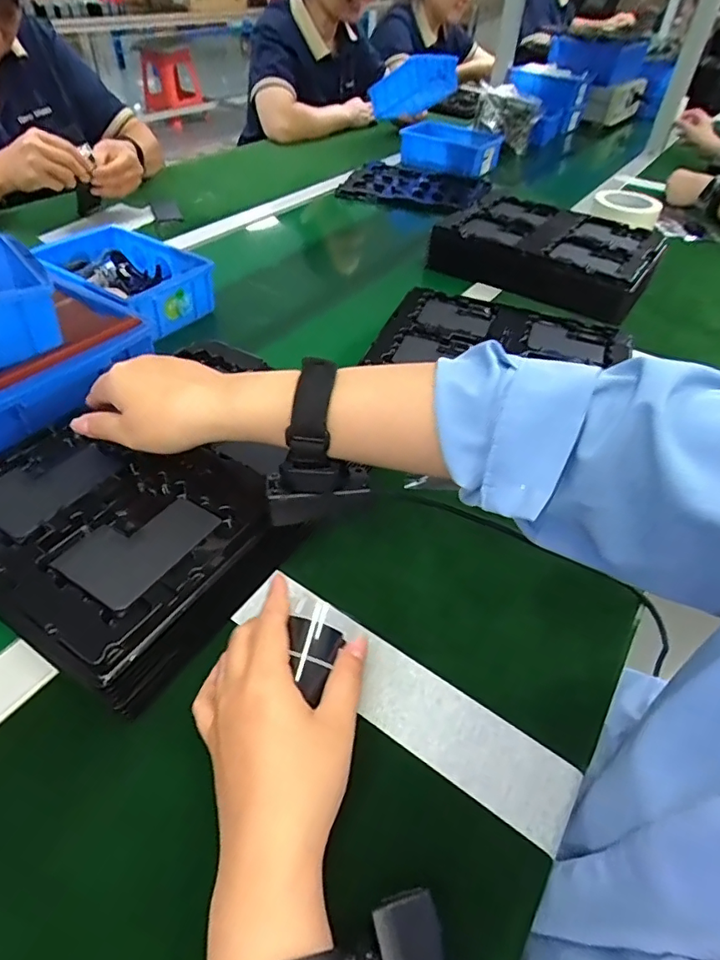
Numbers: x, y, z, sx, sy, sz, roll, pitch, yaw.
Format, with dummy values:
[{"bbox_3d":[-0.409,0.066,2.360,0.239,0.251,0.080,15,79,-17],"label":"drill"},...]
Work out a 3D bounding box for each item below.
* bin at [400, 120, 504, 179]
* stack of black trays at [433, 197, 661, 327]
[{"bbox_3d":[0.205,-0.739,1.191,0.203,0.072,0.123,30,50,24],"label":"bin"},{"bbox_3d":[0.290,-0.349,0.804,0.300,0.061,0.234,30,50,24],"label":"stack of black trays"}]

